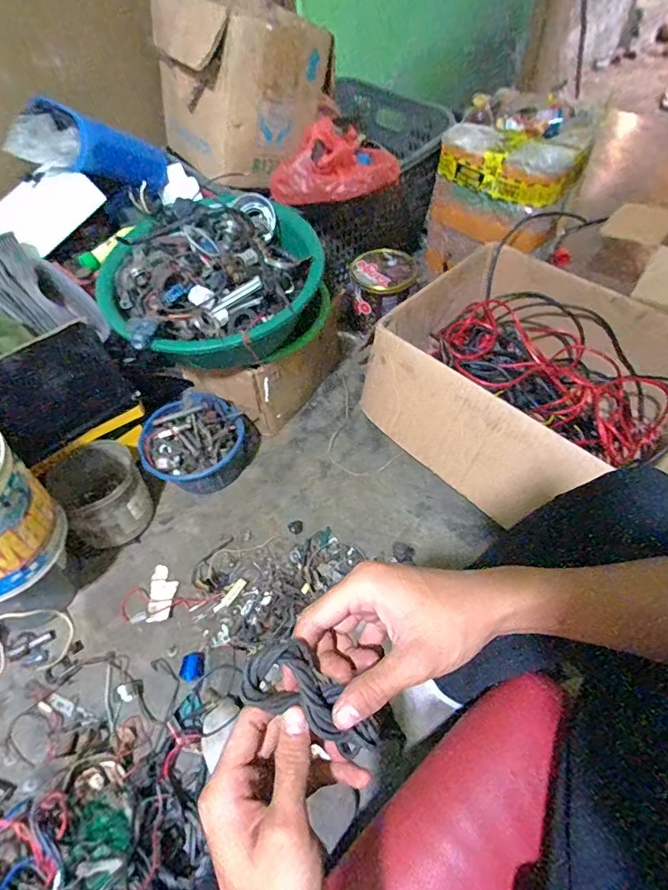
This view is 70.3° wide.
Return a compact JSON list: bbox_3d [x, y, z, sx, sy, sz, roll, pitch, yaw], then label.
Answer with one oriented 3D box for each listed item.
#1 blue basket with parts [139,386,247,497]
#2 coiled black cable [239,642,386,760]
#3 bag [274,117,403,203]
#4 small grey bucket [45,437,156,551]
[{"bbox_3d":[-0.270,0.002,0.924,0.191,0.093,0.199,-39,61,-21],"label":"blue basket with parts"},{"bbox_3d":[-0.014,0.156,0.290,0.088,0.024,0.039,40,63,-1],"label":"coiled black cable"},{"bbox_3d":[0.000,-0.514,0.850,0.228,0.080,0.192,-4,55,0],"label":"bag"},{"bbox_3d":[-0.405,0.092,0.842,0.129,0.138,0.144,-27,58,-15],"label":"small grey bucket"}]

